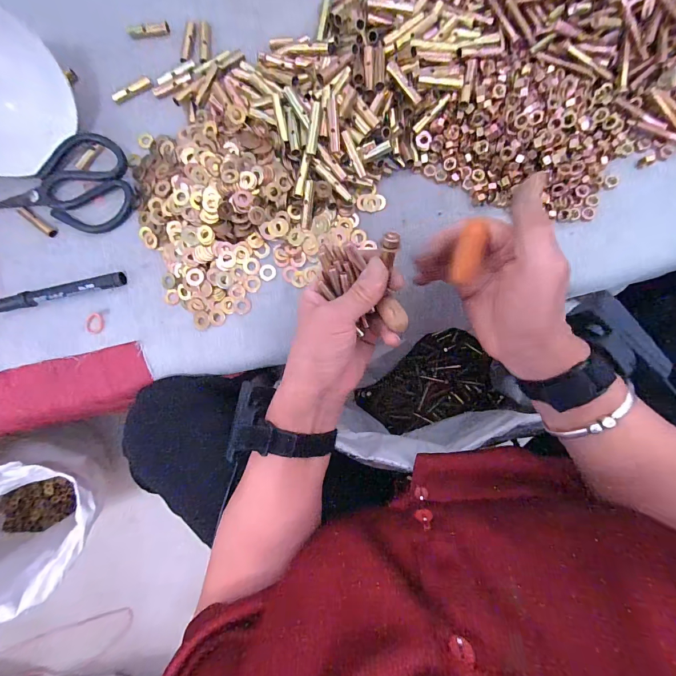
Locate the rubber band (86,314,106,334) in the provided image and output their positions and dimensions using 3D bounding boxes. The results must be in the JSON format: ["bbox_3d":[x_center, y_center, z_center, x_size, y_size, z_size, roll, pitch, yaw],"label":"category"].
[{"bbox_3d":[-0.254,-0.015,0.364,0.017,0.004,0.021,3,88,5],"label":"rubber band"}]

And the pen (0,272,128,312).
[{"bbox_3d":[-0.284,-0.047,0.356,0.132,0.015,0.015,-13,87,5],"label":"pen"}]

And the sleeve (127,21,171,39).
[{"bbox_3d":[-0.203,-0.330,0.373,0.044,0.012,0.012,-8,87,5],"label":"sleeve"}]

